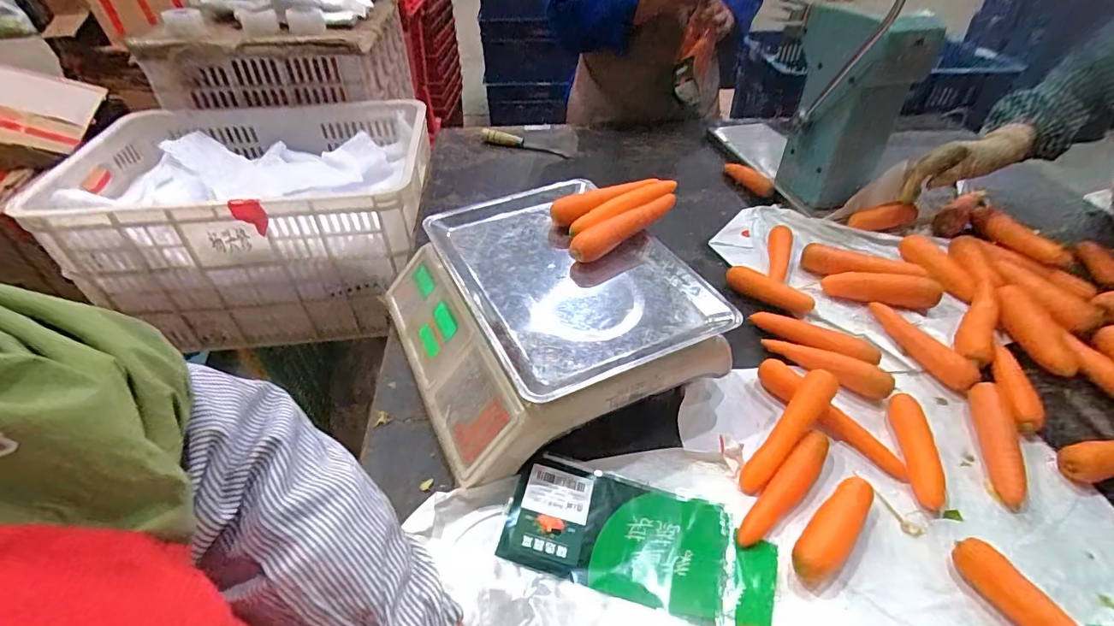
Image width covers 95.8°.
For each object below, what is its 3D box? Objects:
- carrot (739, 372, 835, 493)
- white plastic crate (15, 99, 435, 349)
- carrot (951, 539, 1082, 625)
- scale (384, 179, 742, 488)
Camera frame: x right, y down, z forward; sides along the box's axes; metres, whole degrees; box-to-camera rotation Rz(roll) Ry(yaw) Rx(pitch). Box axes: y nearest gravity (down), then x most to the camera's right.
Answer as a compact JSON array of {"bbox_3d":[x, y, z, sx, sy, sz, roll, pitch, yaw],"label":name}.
[{"bbox_3d":[0.241,0.119,0.519,0.032,0.028,0.167,31,51,30],"label":"carrot"},{"bbox_3d":[-0.580,-0.198,1.027,0.619,0.289,0.420,-4,42,-4],"label":"white plastic crate"},{"bbox_3d":[0.385,0.248,0.385,0.030,0.027,0.155,-22,46,-22],"label":"carrot"},{"bbox_3d":[-0.024,-0.006,0.606,0.314,0.110,0.345,-19,45,-19],"label":"scale"}]

